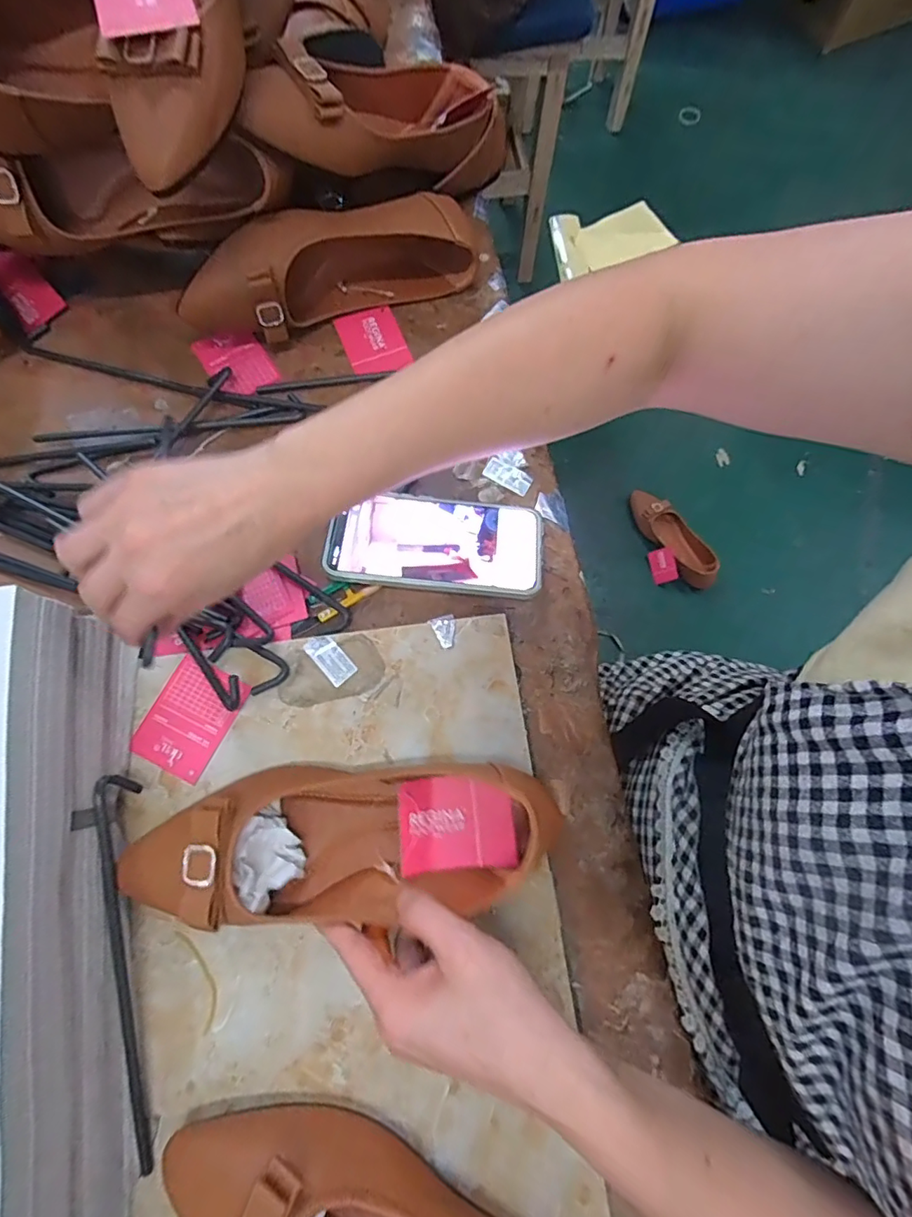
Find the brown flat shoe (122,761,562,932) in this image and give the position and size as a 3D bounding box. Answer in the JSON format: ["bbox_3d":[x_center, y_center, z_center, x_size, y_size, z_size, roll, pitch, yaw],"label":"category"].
[{"bbox_3d":[-0.071,0.138,0.316,0.252,0.060,0.083,-6,72,-1],"label":"brown flat shoe"}]

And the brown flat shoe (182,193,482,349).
[{"bbox_3d":[-0.106,-0.294,0.460,0.261,0.082,0.062,-25,77,-10],"label":"brown flat shoe"}]

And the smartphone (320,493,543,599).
[{"bbox_3d":[-0.015,-0.050,0.414,0.162,0.019,0.081,6,74,-2],"label":"smartphone"}]

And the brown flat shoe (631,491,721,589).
[{"bbox_3d":[0.485,-0.163,1.184,0.093,0.048,0.262,-28,77,-11],"label":"brown flat shoe"}]

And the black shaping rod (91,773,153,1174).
[{"bbox_3d":[-0.198,0.209,0.312,0.018,0.039,0.212,-7,75,-5],"label":"black shaping rod"}]

